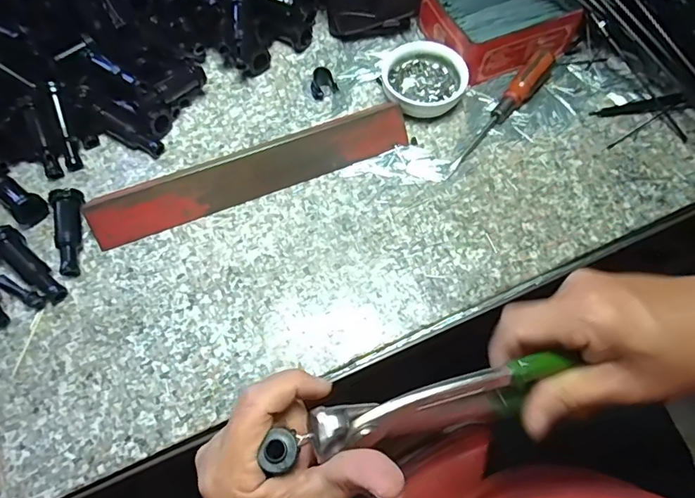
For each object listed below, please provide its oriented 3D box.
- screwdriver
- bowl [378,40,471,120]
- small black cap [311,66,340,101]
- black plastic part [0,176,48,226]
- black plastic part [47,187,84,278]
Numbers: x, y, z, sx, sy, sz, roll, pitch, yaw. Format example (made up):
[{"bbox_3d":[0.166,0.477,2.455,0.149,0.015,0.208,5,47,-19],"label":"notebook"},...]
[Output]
[{"bbox_3d":[0.133,-0.118,0.412,0.020,0.025,0.147,34,69,16],"label":"screwdriver"},{"bbox_3d":[0.067,-0.147,0.425,0.072,0.026,0.070,0,64,1],"label":"bowl"},{"bbox_3d":[-0.021,-0.148,0.429,0.025,0.023,0.014,-29,67,-12],"label":"small black cap"},{"bbox_3d":[-0.257,-0.040,0.377,0.051,0.020,0.024,39,71,18],"label":"black plastic part"},{"bbox_3d":[-0.209,-0.012,0.365,0.021,0.019,0.066,-15,65,-6],"label":"black plastic part"}]

